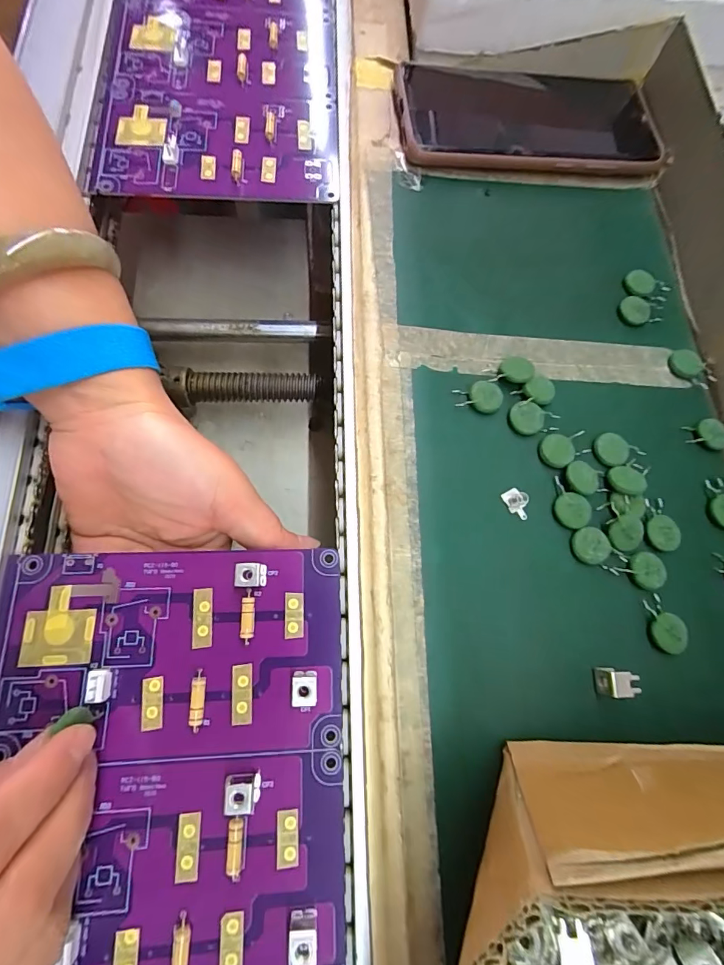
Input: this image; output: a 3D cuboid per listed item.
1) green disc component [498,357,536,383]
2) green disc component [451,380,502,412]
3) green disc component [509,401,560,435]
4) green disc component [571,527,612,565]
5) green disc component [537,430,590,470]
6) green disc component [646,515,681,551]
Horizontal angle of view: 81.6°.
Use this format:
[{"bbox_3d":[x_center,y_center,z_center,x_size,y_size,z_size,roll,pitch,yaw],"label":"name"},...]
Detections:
[{"bbox_3d":[0.079,-0.057,0.212,0.016,0.004,0.017,1,62,-1],"label":"green disc component"},{"bbox_3d":[0.058,-0.043,0.208,0.024,0.005,0.017,14,74,-1],"label":"green disc component"},{"bbox_3d":[0.085,-0.032,0.207,0.024,0.004,0.016,6,74,-3],"label":"green disc component"},{"bbox_3d":[0.106,0.029,0.193,0.018,0.006,0.016,4,74,-4],"label":"green disc component"},{"bbox_3d":[0.099,-0.017,0.205,0.025,0.004,0.017,-18,77,-10],"label":"green disc component"},{"bbox_3d":[0.143,0.024,0.198,0.015,0.004,0.016,1,74,-2],"label":"green disc component"}]

